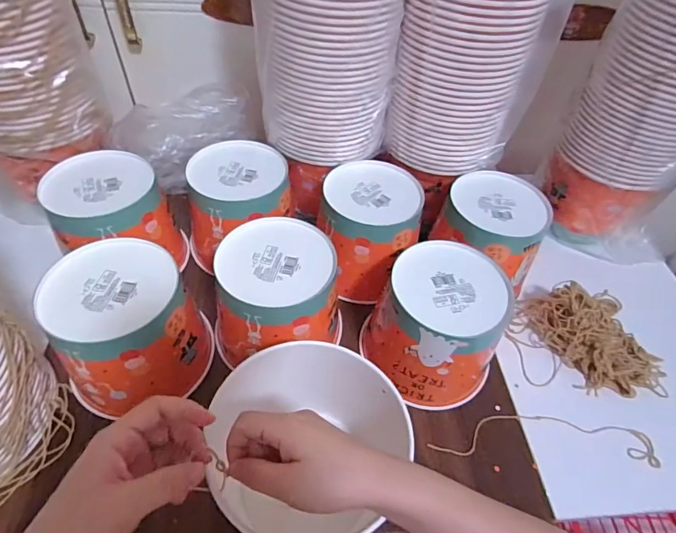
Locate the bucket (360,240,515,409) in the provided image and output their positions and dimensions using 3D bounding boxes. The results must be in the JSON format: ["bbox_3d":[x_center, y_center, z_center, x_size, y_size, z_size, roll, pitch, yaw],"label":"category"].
[{"bbox_3d":[0.115,0.073,0.483,0.140,0.136,0.137,37,56,24],"label":"bucket"}]

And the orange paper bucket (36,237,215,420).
[{"bbox_3d":[-0.219,0.063,0.456,0.128,0.126,0.137,2,50,-3],"label":"orange paper bucket"}]

